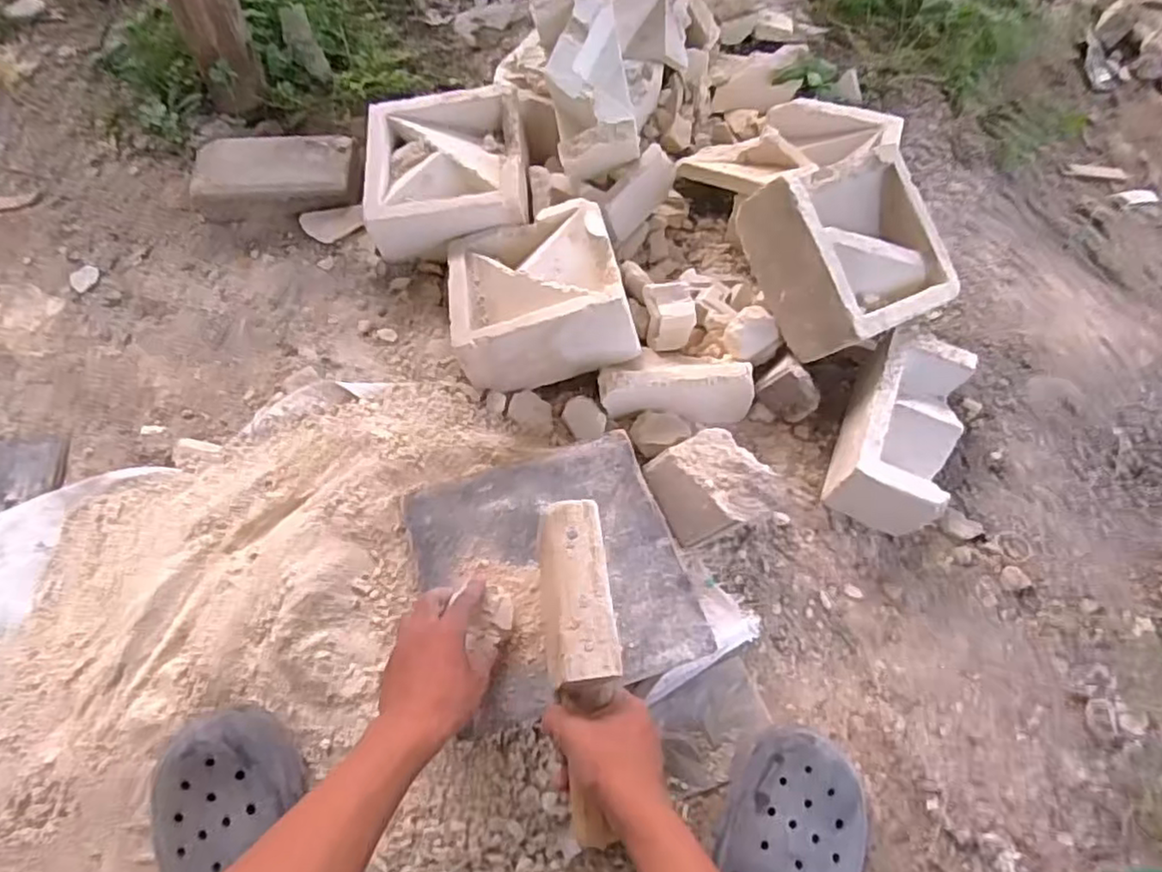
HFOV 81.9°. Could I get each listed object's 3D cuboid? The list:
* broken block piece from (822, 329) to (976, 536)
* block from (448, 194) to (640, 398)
[{"bbox_3d":[0.360,-0.006,0.754,0.104,0.090,0.216,21,63,9],"label":"broken block piece"},{"bbox_3d":[-0.056,-0.174,0.815,0.203,0.122,0.210,-9,63,-7],"label":"block"}]

